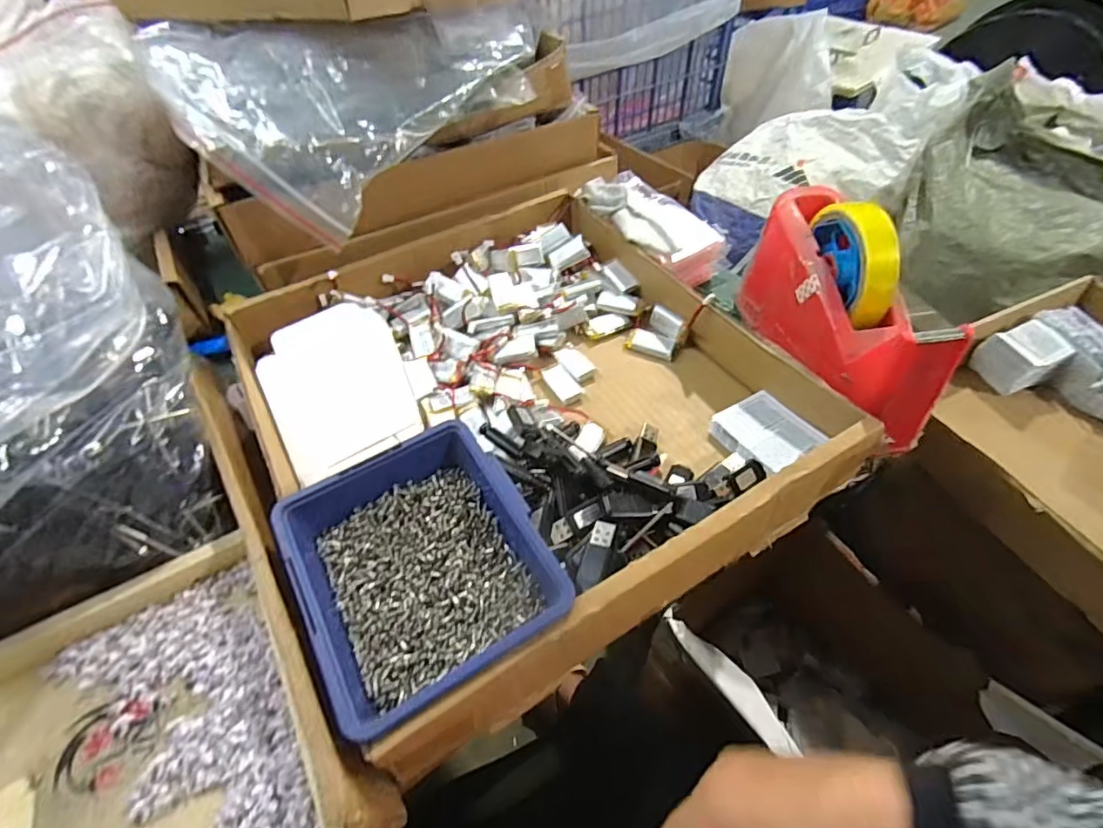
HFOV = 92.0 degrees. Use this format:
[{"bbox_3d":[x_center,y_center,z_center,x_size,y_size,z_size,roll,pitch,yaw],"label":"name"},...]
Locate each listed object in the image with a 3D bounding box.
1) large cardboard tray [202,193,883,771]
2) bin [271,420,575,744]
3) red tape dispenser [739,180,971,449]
[{"bbox_3d":[-0.029,-0.025,0.406,0.369,0.059,0.389,-26,54,-18],"label":"large cardboard tray"},{"bbox_3d":[-0.070,0.085,0.300,0.129,0.047,0.136,-28,54,-19],"label":"bin"},{"bbox_3d":[0.205,-0.082,0.389,0.075,0.100,0.198,-1,50,2],"label":"red tape dispenser"}]

